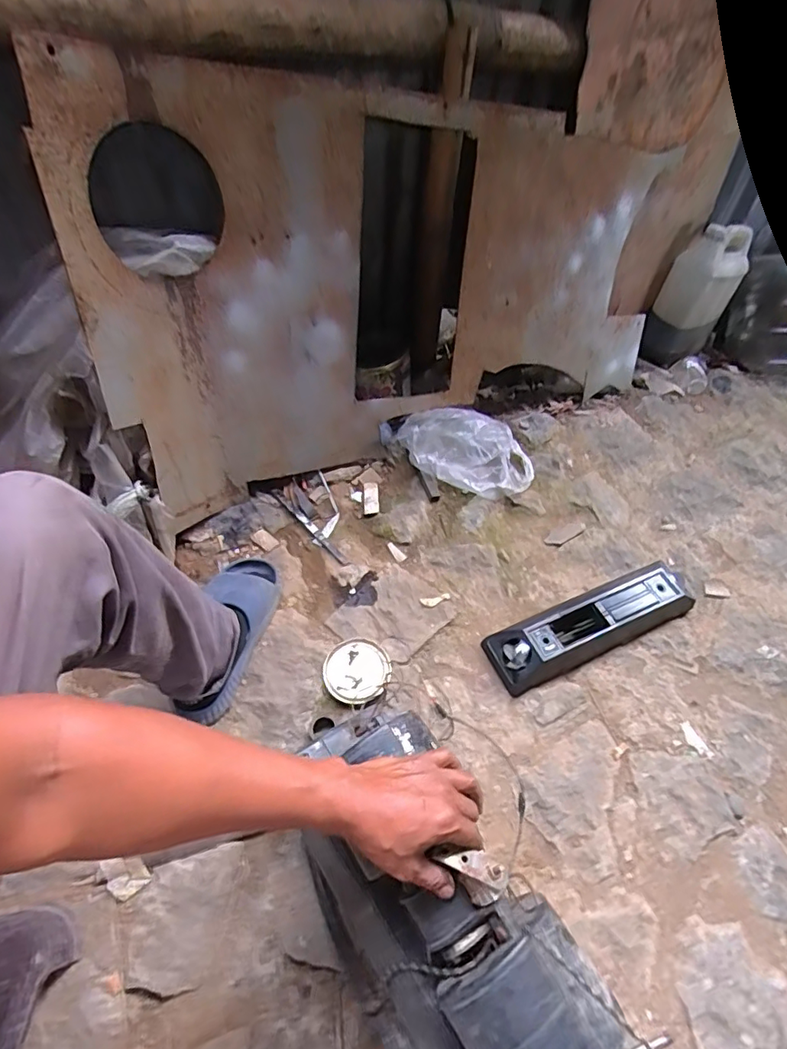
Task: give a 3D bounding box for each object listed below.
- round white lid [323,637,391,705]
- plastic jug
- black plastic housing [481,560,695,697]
[{"bbox_3d":[-0.058,0.232,0.861,0.102,0.027,0.105,2,55,-3],"label":"round white lid"},{"bbox_3d":[0.780,-0.594,1.385,0.158,0.311,0.156,34,59,18],"label":"plastic jug"},{"bbox_3d":[0.340,0.166,0.914,0.380,0.066,0.106,-18,58,-16],"label":"black plastic housing"}]

